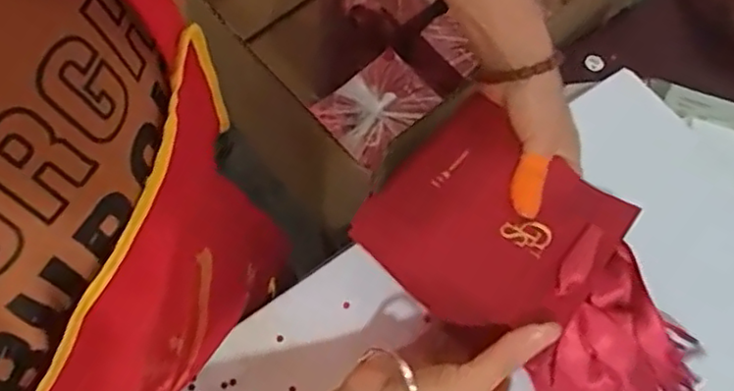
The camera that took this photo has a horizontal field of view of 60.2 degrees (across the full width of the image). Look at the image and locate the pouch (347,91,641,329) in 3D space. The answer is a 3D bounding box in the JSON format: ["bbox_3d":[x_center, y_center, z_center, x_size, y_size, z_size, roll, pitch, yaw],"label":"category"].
[{"bbox_3d":[0.084,0.018,0.426,0.144,0.049,0.135,36,70,16],"label":"pouch"}]

